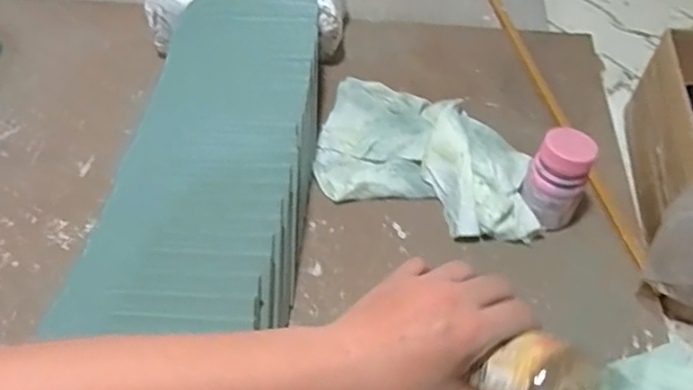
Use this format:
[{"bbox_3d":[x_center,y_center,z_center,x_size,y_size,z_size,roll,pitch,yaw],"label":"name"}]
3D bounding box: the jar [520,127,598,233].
[{"bbox_3d":[0.209,-0.012,0.586,0.057,0.097,0.056,1,51,-1],"label":"jar"}]

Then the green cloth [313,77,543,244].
[{"bbox_3d":[0.089,-0.046,0.648,0.257,0.051,0.163,17,53,12],"label":"green cloth"}]

